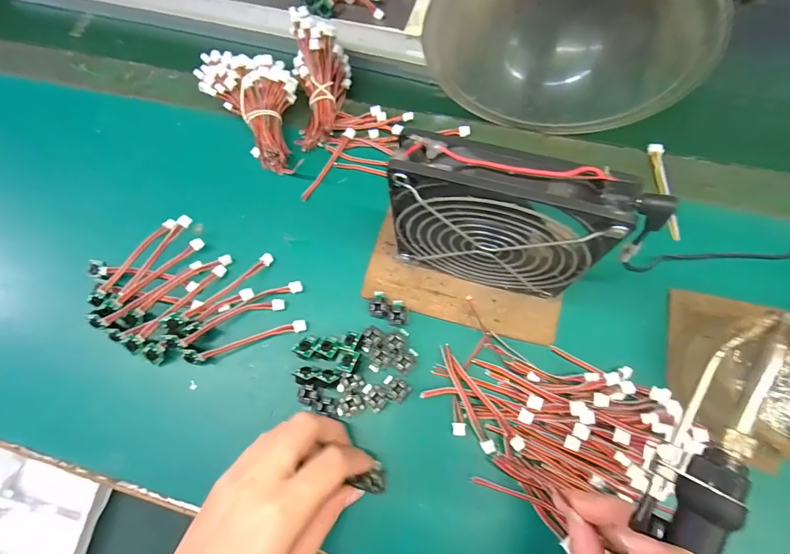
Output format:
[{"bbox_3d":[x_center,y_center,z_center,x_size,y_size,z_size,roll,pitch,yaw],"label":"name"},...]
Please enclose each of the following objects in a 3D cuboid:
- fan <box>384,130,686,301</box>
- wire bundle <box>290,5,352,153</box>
[{"bbox_3d":[0.061,-0.026,0.234,0.122,0.130,0.027,14,73,9],"label":"fan"},{"bbox_3d":[-0.066,-0.173,0.344,0.046,0.036,0.116,0,91,3],"label":"wire bundle"}]

